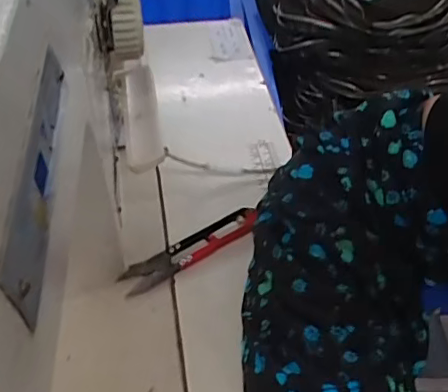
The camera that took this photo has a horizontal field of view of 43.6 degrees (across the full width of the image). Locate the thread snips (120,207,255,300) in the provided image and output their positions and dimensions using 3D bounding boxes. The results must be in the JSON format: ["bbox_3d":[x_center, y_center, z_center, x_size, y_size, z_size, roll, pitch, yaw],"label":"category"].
[{"bbox_3d":[-0.021,0.035,0.383,0.104,0.011,0.026,-25,51,-26],"label":"thread snips"}]

